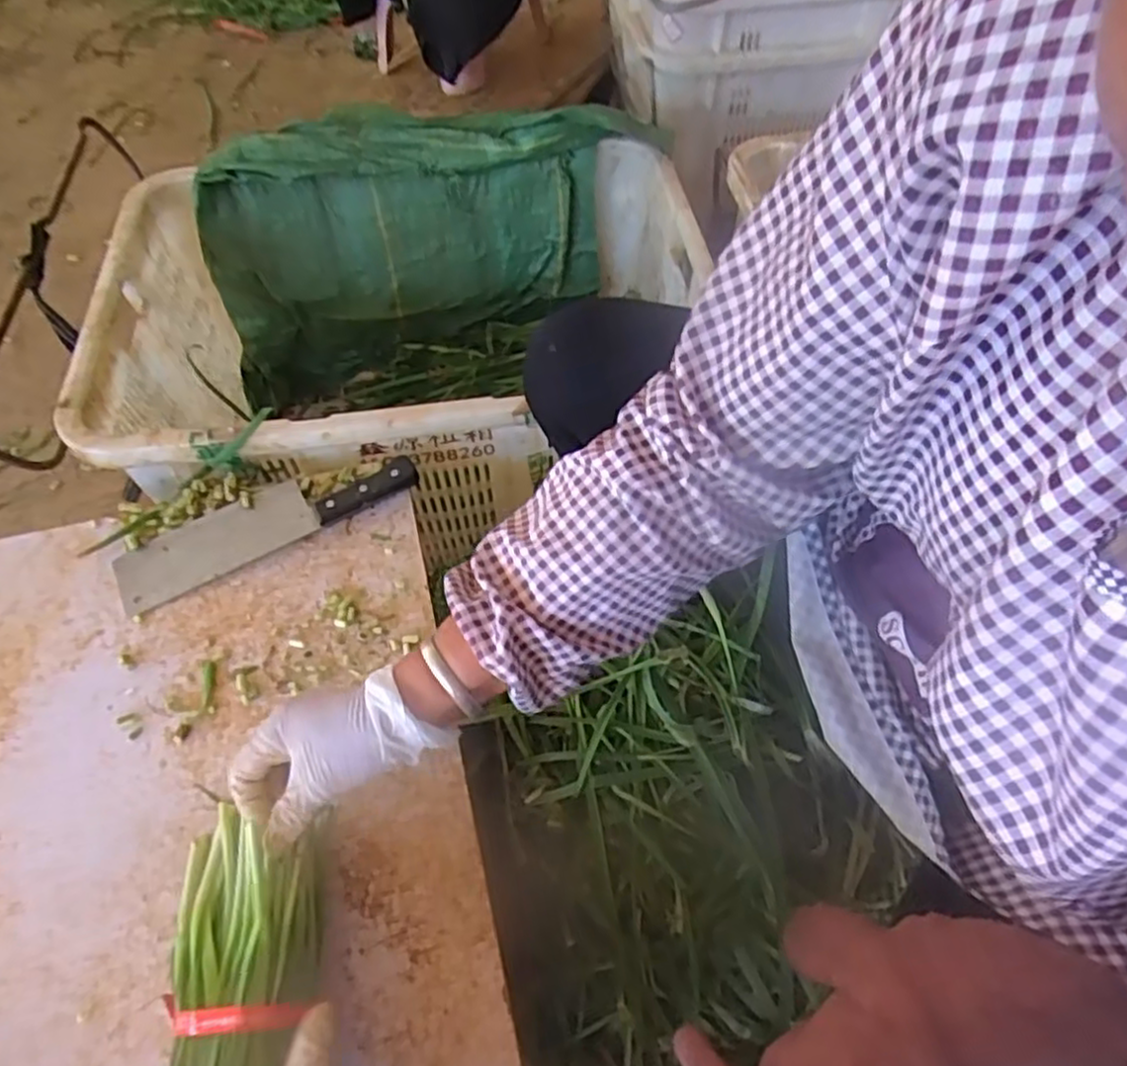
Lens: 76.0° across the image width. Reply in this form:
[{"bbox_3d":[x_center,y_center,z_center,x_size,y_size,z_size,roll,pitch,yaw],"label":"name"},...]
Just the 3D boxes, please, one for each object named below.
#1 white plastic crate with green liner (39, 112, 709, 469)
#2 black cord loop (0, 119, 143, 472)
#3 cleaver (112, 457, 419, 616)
[{"bbox_3d":[-0.163,-0.222,0.902,0.649,0.370,0.458,-9,57,-5],"label":"white plastic crate with green liner"},{"bbox_3d":[-0.499,-0.246,0.714,0.050,0.123,0.428,-5,57,-2],"label":"black cord loop"},{"bbox_3d":[-0.265,-0.017,0.644,0.261,0.027,0.065,-26,60,-15],"label":"cleaver"}]

